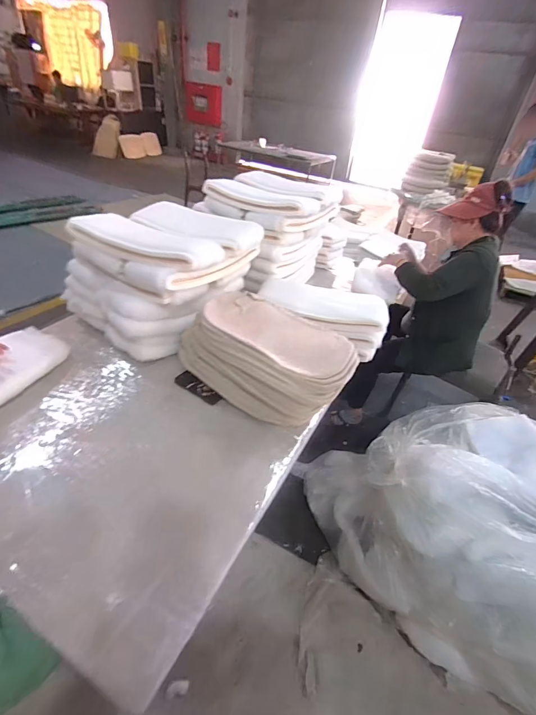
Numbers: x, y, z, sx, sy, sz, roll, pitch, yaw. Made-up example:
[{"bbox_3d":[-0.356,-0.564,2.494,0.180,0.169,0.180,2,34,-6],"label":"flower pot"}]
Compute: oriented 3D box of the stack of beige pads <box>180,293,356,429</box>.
[{"bbox_3d":[0.011,-0.022,1.095,0.523,0.200,0.354,34,46,29],"label":"stack of beige pads"}]

